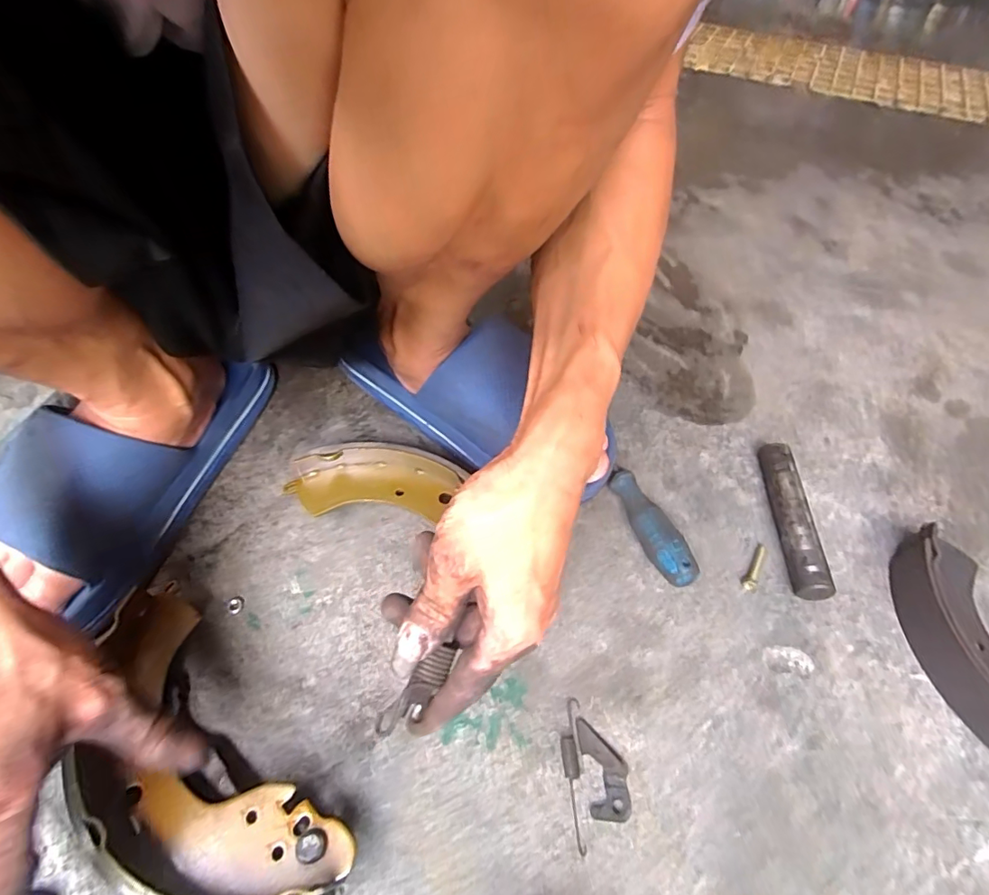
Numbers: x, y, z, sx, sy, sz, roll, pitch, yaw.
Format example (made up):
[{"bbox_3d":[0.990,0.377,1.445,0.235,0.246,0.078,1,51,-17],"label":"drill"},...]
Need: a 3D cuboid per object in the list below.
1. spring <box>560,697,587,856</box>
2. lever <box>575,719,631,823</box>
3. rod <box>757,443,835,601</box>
[{"bbox_3d":[0.047,0.190,0.303,0.013,0.007,0.077,1,53,-1],"label":"spring"},{"bbox_3d":[0.065,0.189,0.303,0.024,0.008,0.051,-4,53,-5],"label":"lever"},{"bbox_3d":[0.228,0.053,0.398,0.021,0.024,0.129,5,53,2],"label":"rod"}]

